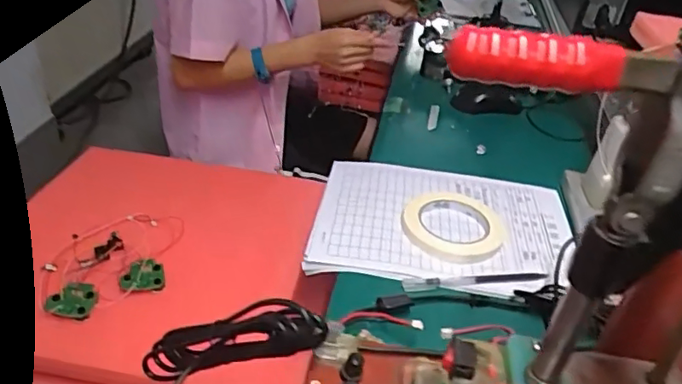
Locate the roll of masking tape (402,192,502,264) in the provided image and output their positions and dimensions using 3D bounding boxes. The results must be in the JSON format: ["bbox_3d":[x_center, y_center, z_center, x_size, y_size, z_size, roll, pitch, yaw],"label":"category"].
[{"bbox_3d":[0.127,0.033,0.659,0.112,0.018,0.122,5,35,-3],"label":"roll of masking tape"}]

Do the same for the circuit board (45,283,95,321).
[{"bbox_3d":[-0.330,0.132,0.708,0.052,0.009,0.048,11,49,-6],"label":"circuit board"}]

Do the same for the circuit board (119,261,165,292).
[{"bbox_3d":[-0.258,0.110,0.754,0.055,0.014,0.043,0,35,-10],"label":"circuit board"}]

